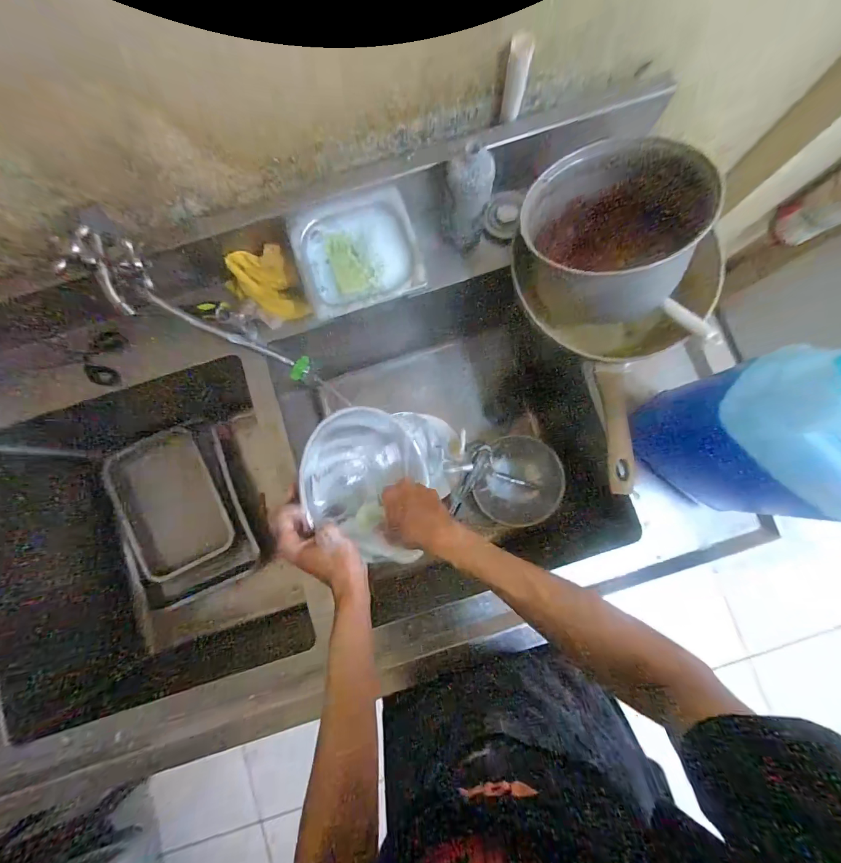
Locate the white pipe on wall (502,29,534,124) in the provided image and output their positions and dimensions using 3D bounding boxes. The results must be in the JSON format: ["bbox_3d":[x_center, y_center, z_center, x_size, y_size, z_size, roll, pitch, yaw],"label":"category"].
[{"bbox_3d":[0.128,-0.473,0.504,0.029,0.093,0.028,8,84,2],"label":"white pipe on wall"}]

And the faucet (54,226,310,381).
[{"bbox_3d":[-0.324,-0.165,0.573,0.083,0.332,0.078,21,83,45],"label":"faucet"}]

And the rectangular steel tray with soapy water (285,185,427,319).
[{"bbox_3d":[-0.095,-0.268,0.563,0.173,0.033,0.181,-17,84,0],"label":"rectangular steel tray with soapy water"}]

